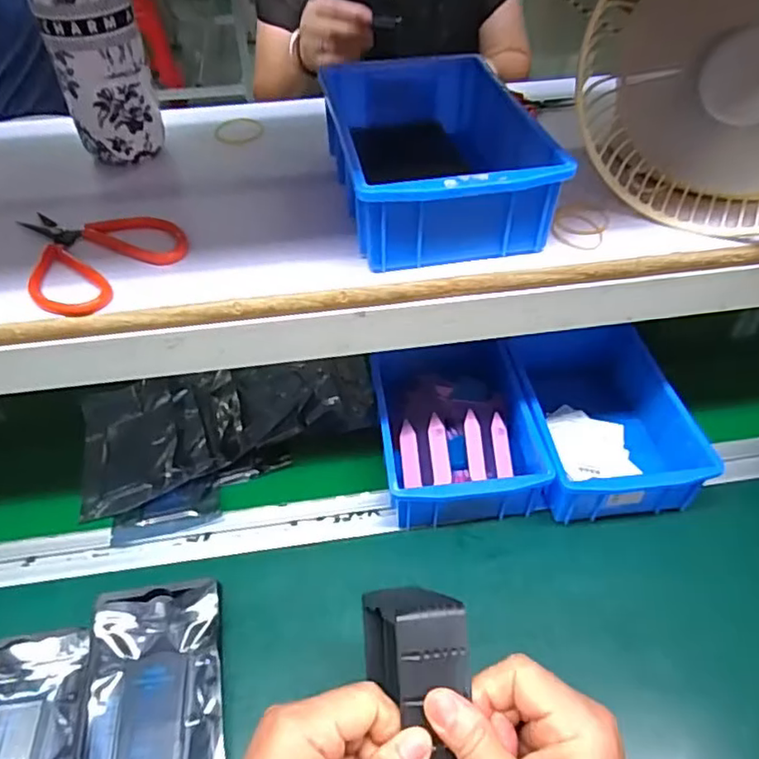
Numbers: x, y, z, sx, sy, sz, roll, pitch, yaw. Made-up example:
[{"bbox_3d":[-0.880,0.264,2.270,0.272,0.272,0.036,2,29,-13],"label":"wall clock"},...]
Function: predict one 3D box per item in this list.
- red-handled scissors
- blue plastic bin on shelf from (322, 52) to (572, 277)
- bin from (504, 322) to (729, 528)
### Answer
[{"bbox_3d":[-0.198,-0.087,0.406,0.110,0.017,0.099,27,52,24],"label":"red-handled scissors"},{"bbox_3d":[0.037,-0.161,0.433,0.129,0.063,0.196,-7,46,-5],"label":"blue plastic bin on shelf"},{"bbox_3d":[0.195,0.026,0.571,0.130,0.070,0.207,-5,46,-4],"label":"bin"}]

